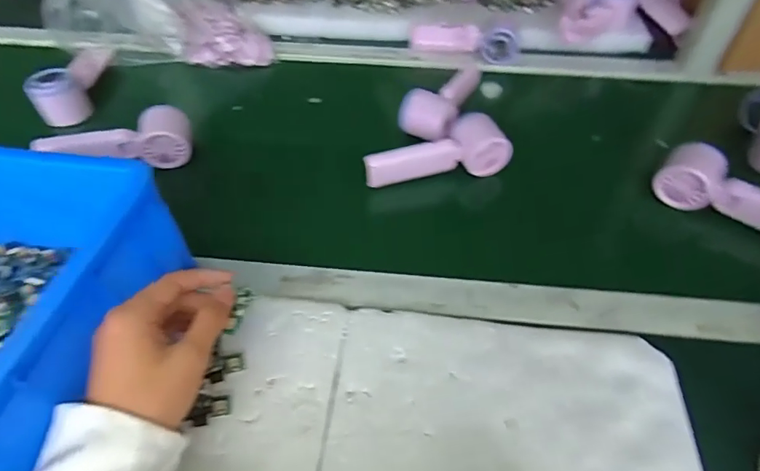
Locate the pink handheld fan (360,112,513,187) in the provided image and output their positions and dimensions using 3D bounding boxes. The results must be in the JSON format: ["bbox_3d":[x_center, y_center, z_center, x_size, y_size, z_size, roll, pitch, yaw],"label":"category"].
[{"bbox_3d":[0.064,-0.100,0.552,0.167,0.049,0.055,-8,49,-8],"label":"pink handheld fan"}]

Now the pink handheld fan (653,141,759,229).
[{"bbox_3d":[0.385,-0.040,0.495,0.168,0.064,0.035,29,54,22],"label":"pink handheld fan"}]

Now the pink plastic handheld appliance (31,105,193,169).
[{"bbox_3d":[-0.308,-0.110,0.547,0.169,0.053,0.046,-3,49,-5],"label":"pink plastic handheld appliance"}]

